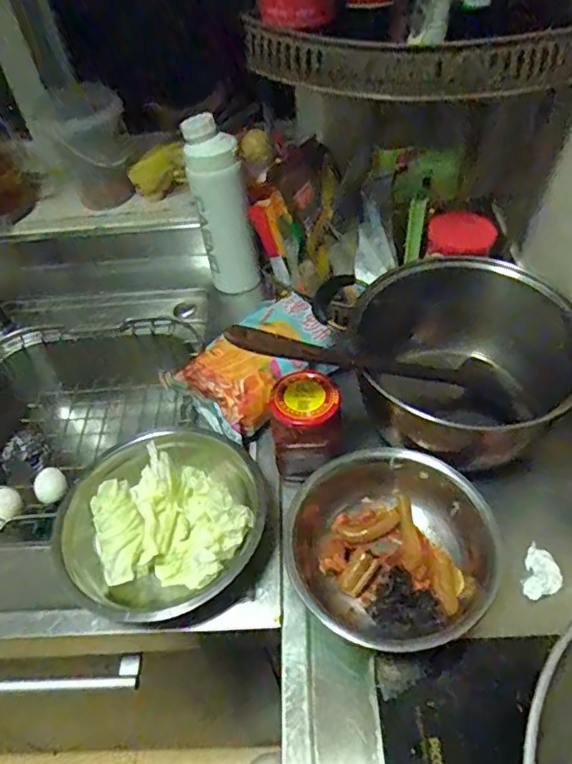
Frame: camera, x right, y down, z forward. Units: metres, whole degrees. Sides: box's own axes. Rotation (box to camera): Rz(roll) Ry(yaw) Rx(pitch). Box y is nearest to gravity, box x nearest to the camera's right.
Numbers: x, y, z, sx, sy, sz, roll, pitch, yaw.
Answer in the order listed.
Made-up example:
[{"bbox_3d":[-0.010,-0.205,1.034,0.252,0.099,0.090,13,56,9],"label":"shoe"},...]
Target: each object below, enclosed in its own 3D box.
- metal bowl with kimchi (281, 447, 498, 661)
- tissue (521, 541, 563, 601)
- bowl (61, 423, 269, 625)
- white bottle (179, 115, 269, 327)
[{"bbox_3d":[0.101,0.151,0.518,0.180,0.058,0.181,-3,49,4],"label":"metal bowl with kimchi"},{"bbox_3d":[0.239,0.180,0.522,0.033,0.009,0.053,16,53,20],"label":"tissue"},{"bbox_3d":[-0.116,0.135,0.559,0.185,0.062,0.196,-3,49,4],"label":"bowl"},{"bbox_3d":[-0.082,-0.212,0.767,0.071,0.262,0.069,-15,49,-6],"label":"white bottle"}]

